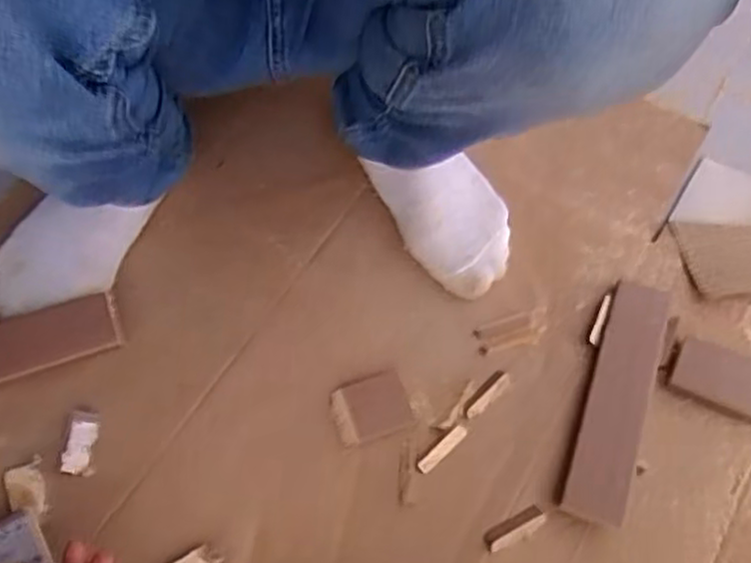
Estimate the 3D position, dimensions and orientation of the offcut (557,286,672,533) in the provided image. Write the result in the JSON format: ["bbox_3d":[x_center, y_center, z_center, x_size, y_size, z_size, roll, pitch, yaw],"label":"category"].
[{"bbox_3d":[0.201,0.093,0.592,0.049,0.021,0.212,19,63,7],"label":"offcut"}]

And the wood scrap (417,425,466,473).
[{"bbox_3d":[0.053,0.132,0.562,0.051,0.004,0.009,-38,70,-20],"label":"wood scrap"}]

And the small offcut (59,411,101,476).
[{"bbox_3d":[-0.239,0.128,0.572,0.024,0.015,0.053,6,62,0],"label":"small offcut"}]

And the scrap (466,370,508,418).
[{"bbox_3d":[0.093,0.093,0.588,0.009,0.004,0.050,39,67,16],"label":"scrap"}]

